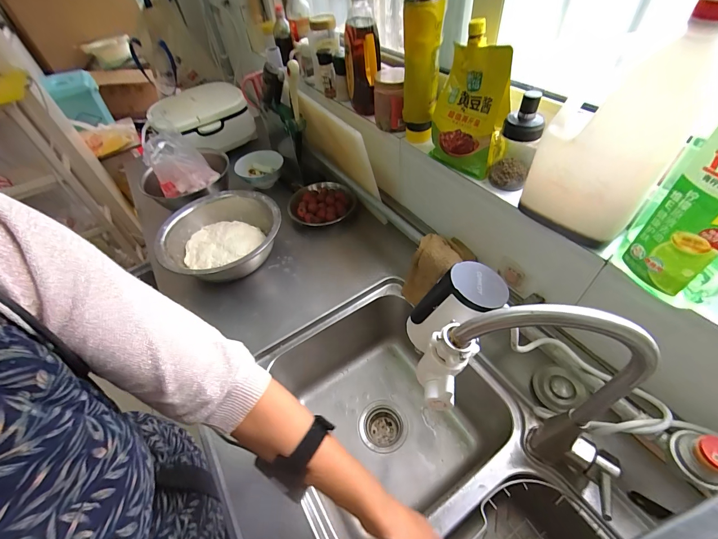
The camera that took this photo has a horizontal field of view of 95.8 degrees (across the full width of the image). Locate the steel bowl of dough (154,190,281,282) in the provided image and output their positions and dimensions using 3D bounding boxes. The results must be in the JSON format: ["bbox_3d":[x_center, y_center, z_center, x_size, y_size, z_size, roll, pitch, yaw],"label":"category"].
[{"bbox_3d":[-0.380,-0.086,0.925,0.351,0.113,0.333,-3,49,4],"label":"steel bowl of dough"}]

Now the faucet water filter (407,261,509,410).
[{"bbox_3d":[0.096,0.064,0.376,0.097,0.094,0.156,27,57,27],"label":"faucet water filter"}]

